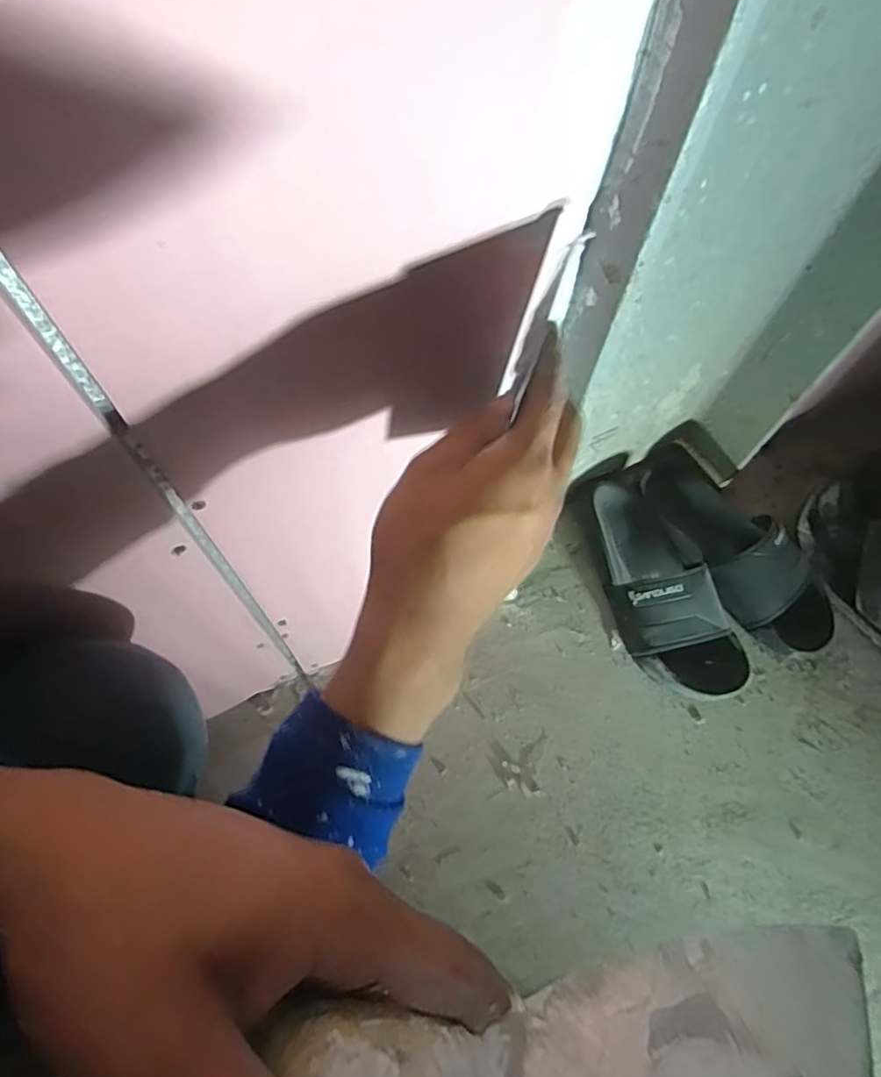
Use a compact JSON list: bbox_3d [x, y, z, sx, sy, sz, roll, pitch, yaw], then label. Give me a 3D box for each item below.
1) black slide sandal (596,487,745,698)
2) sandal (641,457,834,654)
[{"bbox_3d":[0.241,0.049,0.673,0.116,0.076,0.268,-20,67,-11],"label":"black slide sandal"},{"bbox_3d":[0.342,0.003,0.697,0.104,0.064,0.275,-24,68,-13],"label":"sandal"}]

